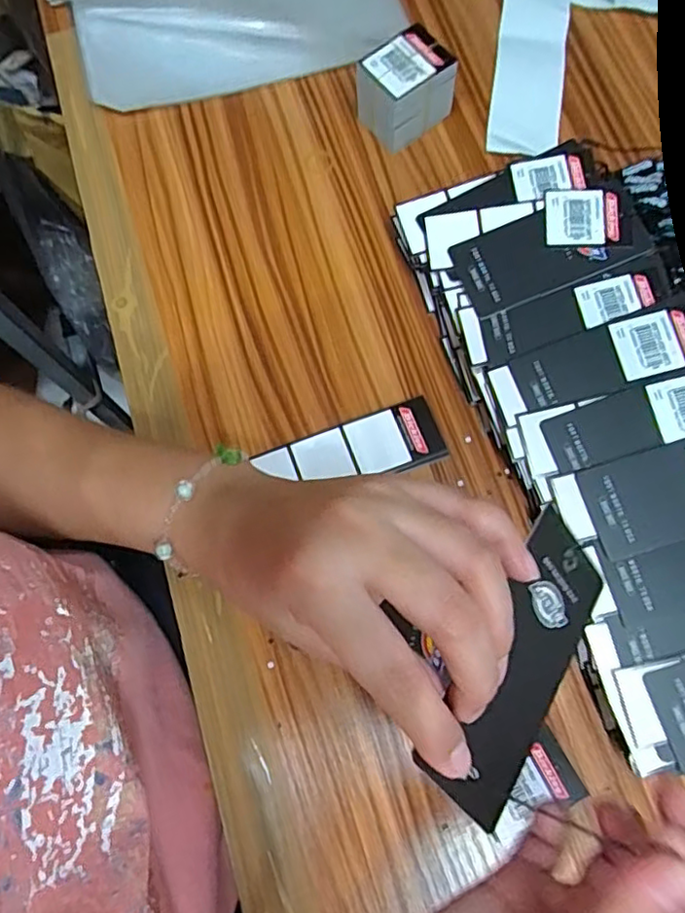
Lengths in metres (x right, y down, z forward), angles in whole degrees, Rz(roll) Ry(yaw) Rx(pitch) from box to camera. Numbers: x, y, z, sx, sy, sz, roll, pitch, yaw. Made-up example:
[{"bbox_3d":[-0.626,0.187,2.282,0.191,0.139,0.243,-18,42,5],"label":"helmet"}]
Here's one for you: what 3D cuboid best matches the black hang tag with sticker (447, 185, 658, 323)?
[{"bbox_3d":[0.121,-0.123,0.361,0.108,0.004,0.053,-22,77,2],"label":"black hang tag with sticker"}]

